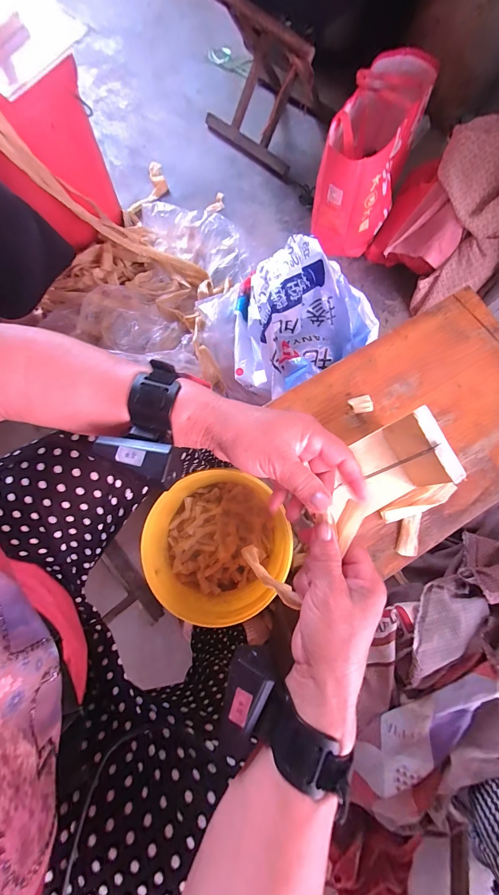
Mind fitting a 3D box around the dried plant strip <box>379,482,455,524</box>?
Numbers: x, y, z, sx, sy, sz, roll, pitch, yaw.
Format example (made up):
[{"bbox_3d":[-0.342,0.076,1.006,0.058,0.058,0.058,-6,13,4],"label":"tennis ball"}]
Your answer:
[{"bbox_3d":[0.192,0.060,0.355,0.091,0.007,0.024,-23,81,-4],"label":"dried plant strip"}]

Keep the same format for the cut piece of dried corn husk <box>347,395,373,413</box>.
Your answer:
[{"bbox_3d":[0.135,-0.052,0.378,0.028,0.006,0.019,-11,80,-2],"label":"cut piece of dried corn husk"}]

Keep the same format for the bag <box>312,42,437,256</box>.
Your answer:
[{"bbox_3d":[0.283,-0.690,0.784,0.180,0.268,0.312,20,80,3],"label":"bag"}]

